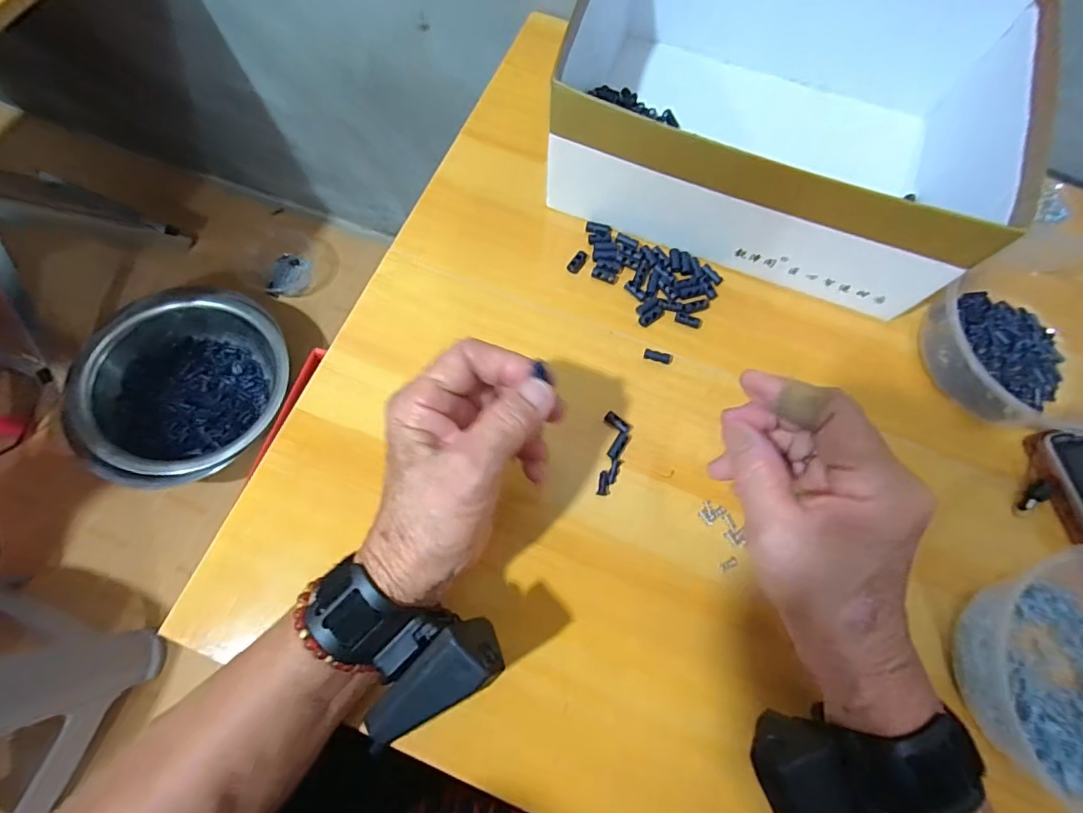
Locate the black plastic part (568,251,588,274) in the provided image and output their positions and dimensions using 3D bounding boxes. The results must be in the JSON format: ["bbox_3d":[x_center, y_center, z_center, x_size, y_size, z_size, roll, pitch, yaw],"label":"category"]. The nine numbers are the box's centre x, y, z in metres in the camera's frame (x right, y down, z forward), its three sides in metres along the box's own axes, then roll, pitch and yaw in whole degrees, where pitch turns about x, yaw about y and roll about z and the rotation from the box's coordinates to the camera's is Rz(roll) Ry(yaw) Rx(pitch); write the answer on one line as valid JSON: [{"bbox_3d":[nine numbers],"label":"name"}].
[{"bbox_3d":[0.028,-0.113,0.381,0.009,0.005,0.019,34,75,9],"label":"black plastic part"}]

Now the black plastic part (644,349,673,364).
[{"bbox_3d":[0.086,-0.037,0.360,0.021,0.005,0.007,12,73,3],"label":"black plastic part"}]

